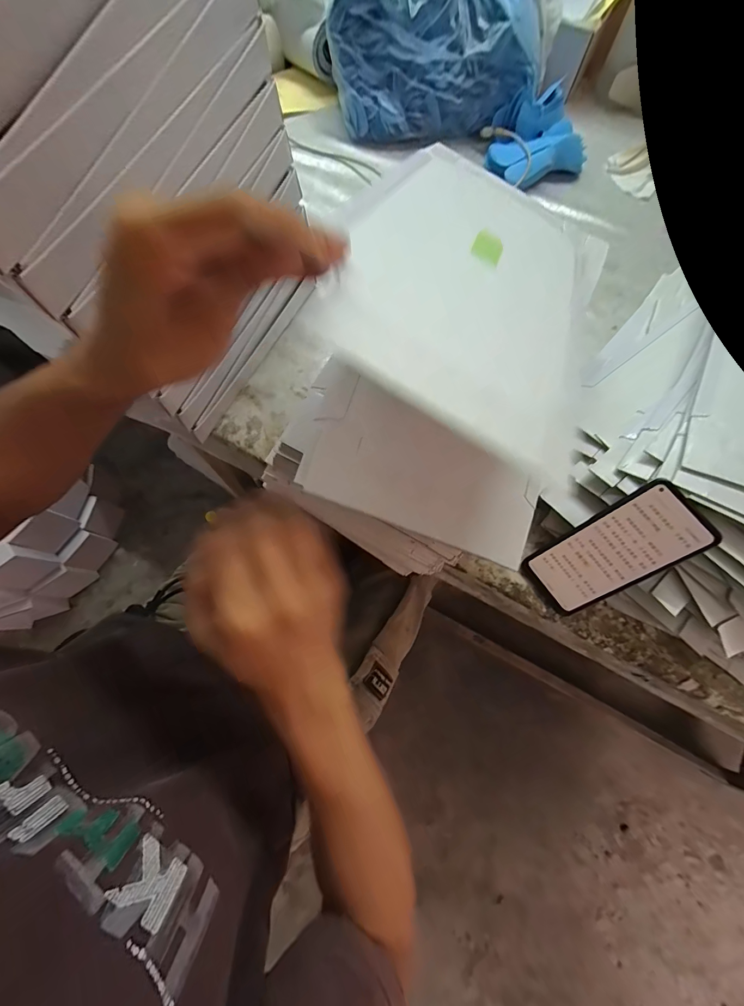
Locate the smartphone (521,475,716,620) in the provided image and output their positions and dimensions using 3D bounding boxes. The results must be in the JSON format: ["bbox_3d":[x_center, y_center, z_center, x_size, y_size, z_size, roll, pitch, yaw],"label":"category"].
[{"bbox_3d":[0.243,0.052,0.371,0.008,0.163,0.075,-13,63,-55],"label":"smartphone"}]

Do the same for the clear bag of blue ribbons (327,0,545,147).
[{"bbox_3d":[0.108,-0.722,0.579,0.341,0.184,0.152,-7,72,-5],"label":"clear bag of blue ribbons"}]

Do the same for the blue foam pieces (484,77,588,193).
[{"bbox_3d":[0.283,-0.630,0.621,0.211,0.072,0.138,-30,76,-11],"label":"blue foam pieces"}]

